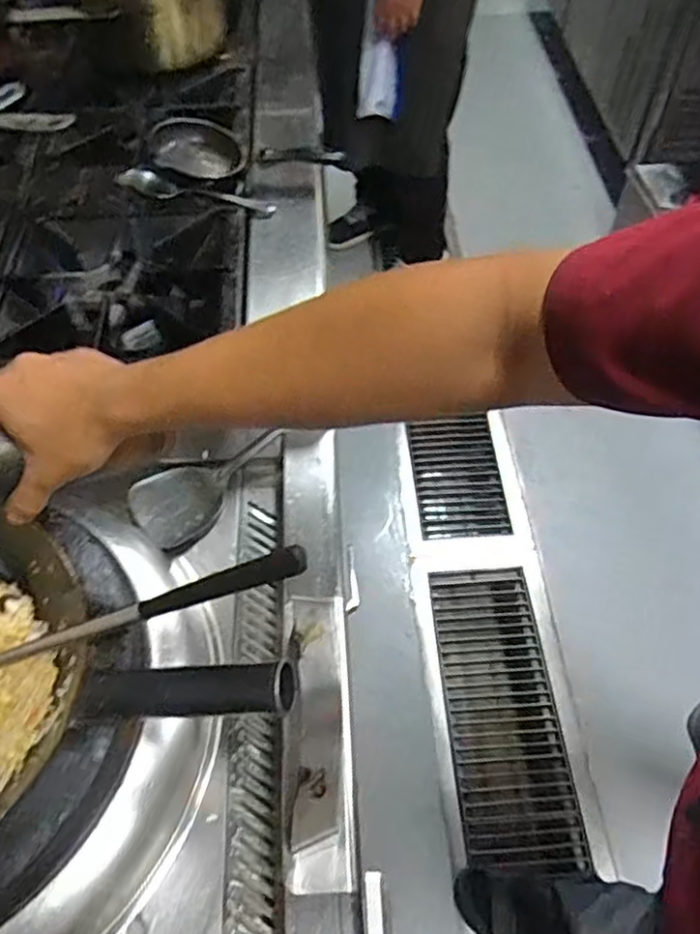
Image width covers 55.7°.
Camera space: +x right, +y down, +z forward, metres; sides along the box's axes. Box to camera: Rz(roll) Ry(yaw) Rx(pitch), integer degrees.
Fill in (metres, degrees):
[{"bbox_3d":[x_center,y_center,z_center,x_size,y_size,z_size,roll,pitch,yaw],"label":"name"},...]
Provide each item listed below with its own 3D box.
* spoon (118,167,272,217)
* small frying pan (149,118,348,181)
[{"bbox_3d":[-0.211,-0.361,0.870,0.231,0.021,0.035,15,57,12],"label":"spoon"},{"bbox_3d":[-0.143,-0.413,0.882,0.243,0.043,0.112,16,58,13],"label":"small frying pan"}]

